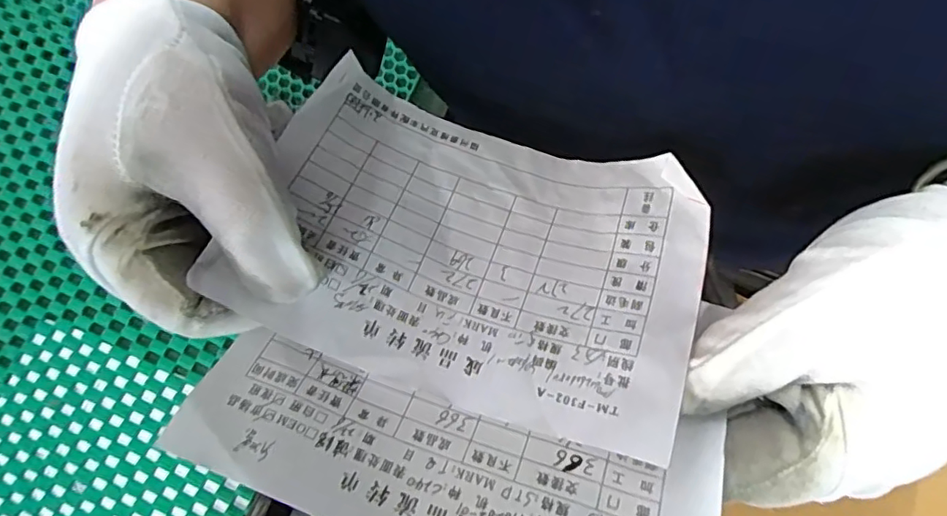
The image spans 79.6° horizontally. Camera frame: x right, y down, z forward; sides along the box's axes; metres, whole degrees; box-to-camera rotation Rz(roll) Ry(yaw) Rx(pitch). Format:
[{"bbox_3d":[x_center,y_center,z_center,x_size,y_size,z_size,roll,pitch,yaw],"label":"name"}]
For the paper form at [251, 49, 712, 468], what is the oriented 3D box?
[{"bbox_3d":[0.002,-0.006,0.186,0.136,0.021,0.099,16,64,10],"label":"paper form"}]

